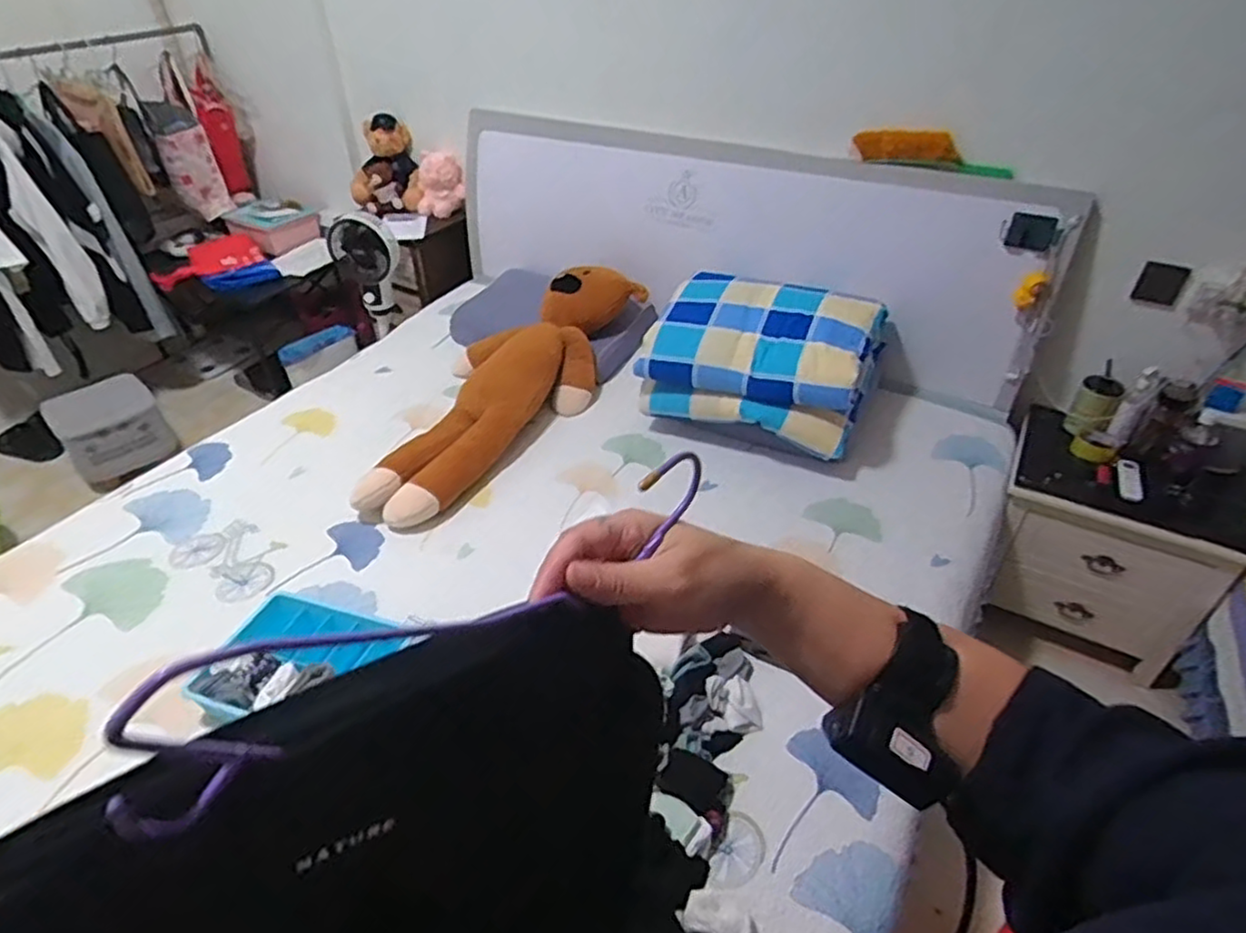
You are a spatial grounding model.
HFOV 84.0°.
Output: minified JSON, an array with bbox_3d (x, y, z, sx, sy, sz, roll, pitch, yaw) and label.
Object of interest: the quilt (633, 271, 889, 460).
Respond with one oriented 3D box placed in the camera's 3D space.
[{"bbox_3d":[0.354,-0.295,1.750,0.534,0.260,0.380,17,42,21],"label":"quilt"}]

